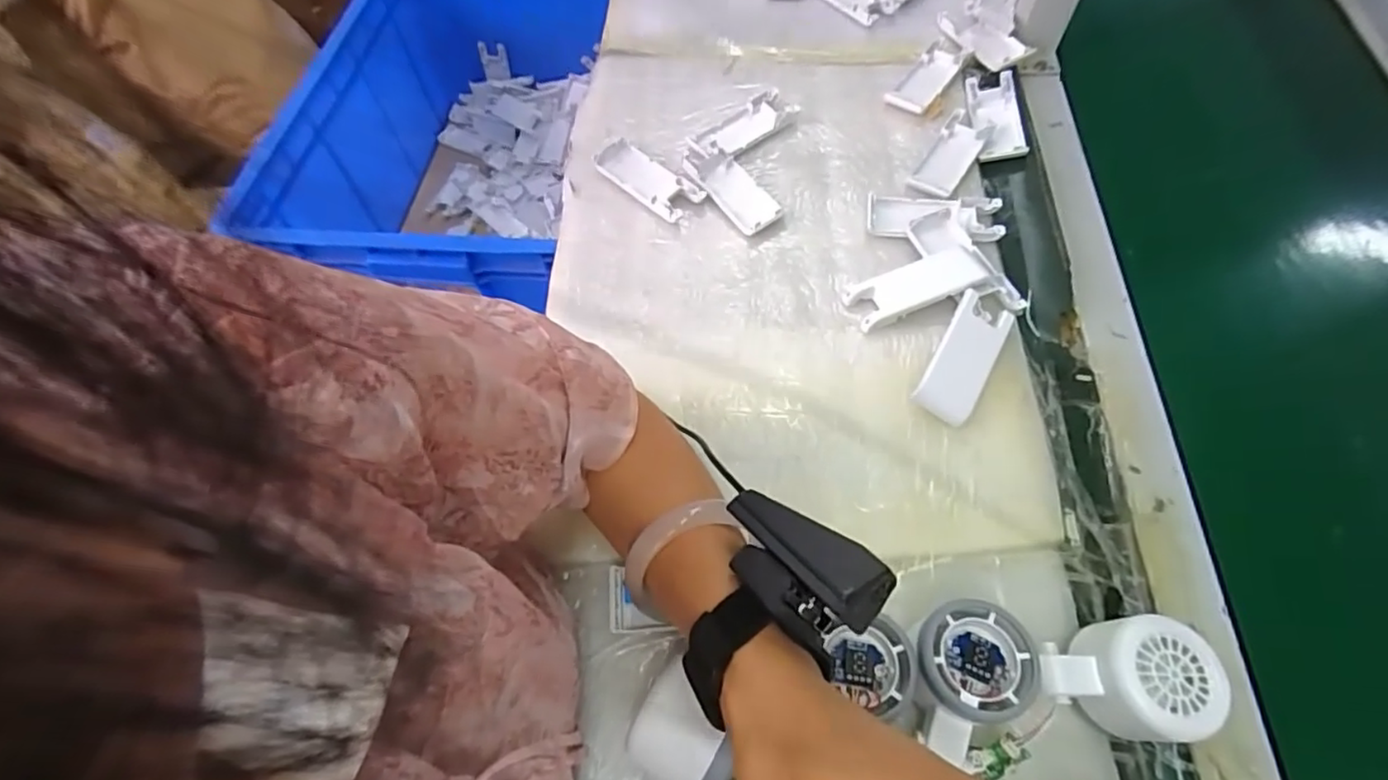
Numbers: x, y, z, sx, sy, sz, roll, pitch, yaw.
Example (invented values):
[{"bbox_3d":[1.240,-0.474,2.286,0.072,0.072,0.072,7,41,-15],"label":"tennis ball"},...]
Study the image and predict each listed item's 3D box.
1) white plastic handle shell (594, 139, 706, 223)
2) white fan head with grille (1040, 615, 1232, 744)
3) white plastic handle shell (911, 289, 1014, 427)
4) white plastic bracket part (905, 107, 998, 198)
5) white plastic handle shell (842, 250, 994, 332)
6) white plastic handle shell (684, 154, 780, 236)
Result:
[{"bbox_3d":[-0.043,-0.183,0.551,0.104,0.010,0.042,39,71,21],"label":"white plastic handle shell"},{"bbox_3d":[0.224,0.154,0.334,0.082,0.051,0.056,-1,62,3],"label":"white fan head with grille"},{"bbox_3d":[0.190,-0.022,0.442,0.038,0.014,0.099,28,67,17],"label":"white plastic handle shell"},{"bbox_3d":[0.222,-0.204,0.545,0.039,0.007,0.100,30,68,18],"label":"white plastic bracket part"},{"bbox_3d":[0.166,-0.077,0.472,0.099,0.015,0.039,-18,62,-6],"label":"white plastic handle shell"},{"bbox_3d":[0.034,-0.171,0.537,0.041,0.012,0.094,-35,65,-14],"label":"white plastic handle shell"}]

